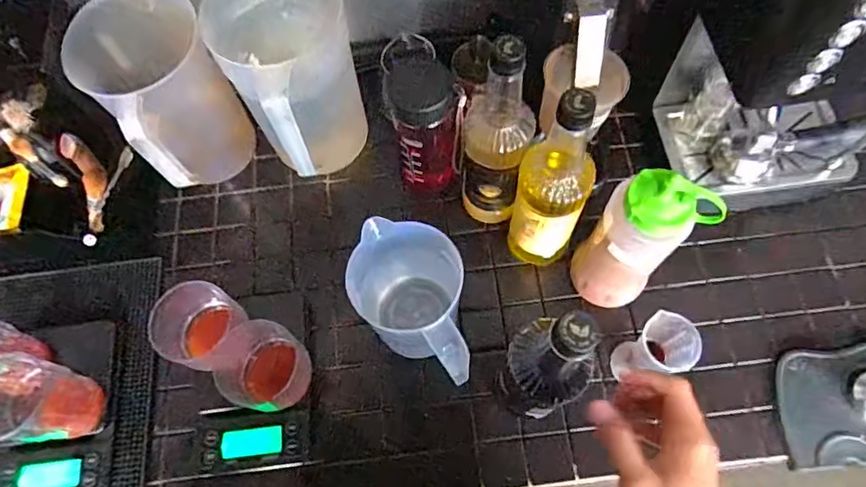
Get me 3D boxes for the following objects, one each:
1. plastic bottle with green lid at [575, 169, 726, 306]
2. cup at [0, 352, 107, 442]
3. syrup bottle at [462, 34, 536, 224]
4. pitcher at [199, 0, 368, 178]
[{"bbox_3d":[0.201,0.005,0.561,0.090,0.224,0.070,36,74,16],"label":"plastic bottle with green lid"},{"bbox_3d":[-0.400,0.159,0.549,0.070,0.100,0.079,1,68,3],"label":"cup"},{"bbox_3d":[0.067,-0.098,0.590,0.072,0.252,0.060,3,68,4],"label":"syrup bottle"},{"bbox_3d":[-0.151,-0.178,0.650,0.139,0.235,0.187,-25,69,-7],"label":"pitcher"}]

